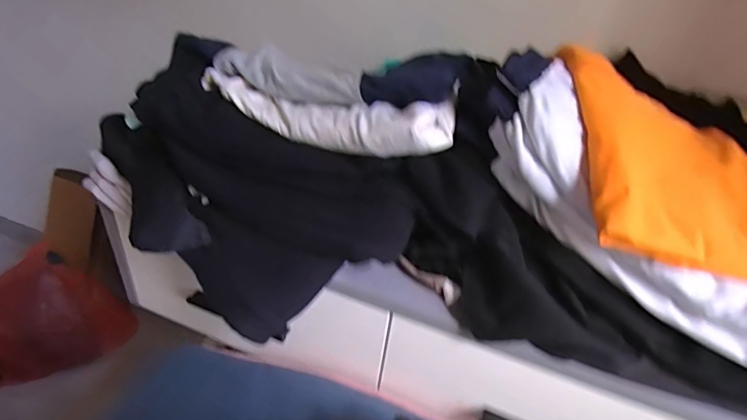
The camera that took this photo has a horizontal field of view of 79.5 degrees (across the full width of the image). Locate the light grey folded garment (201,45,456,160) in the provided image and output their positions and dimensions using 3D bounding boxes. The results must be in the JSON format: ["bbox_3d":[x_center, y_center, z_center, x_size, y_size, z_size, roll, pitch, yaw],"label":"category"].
[{"bbox_3d":[-0.055,-0.119,0.479,0.281,0.059,0.113,21,37,20],"label":"light grey folded garment"}]

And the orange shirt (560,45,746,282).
[{"bbox_3d":[0.316,-0.043,0.438,0.250,0.126,0.227,7,34,0],"label":"orange shirt"}]

